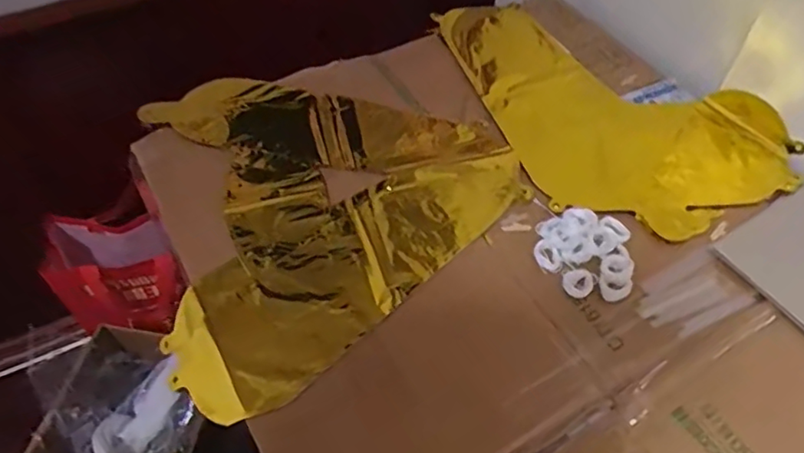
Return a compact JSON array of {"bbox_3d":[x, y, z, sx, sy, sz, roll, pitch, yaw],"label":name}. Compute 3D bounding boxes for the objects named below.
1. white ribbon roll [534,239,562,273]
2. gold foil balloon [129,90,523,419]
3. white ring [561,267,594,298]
[{"bbox_3d":[0.129,0.027,0.521,0.021,0.004,0.032,-21,56,-15],"label":"white ribbon roll"},{"bbox_3d":[-0.107,-0.043,0.582,0.352,0.033,0.357,-34,60,-23],"label":"gold foil balloon"},{"bbox_3d":[0.151,0.048,0.499,0.029,0.004,0.025,-31,59,-21],"label":"white ring"}]

